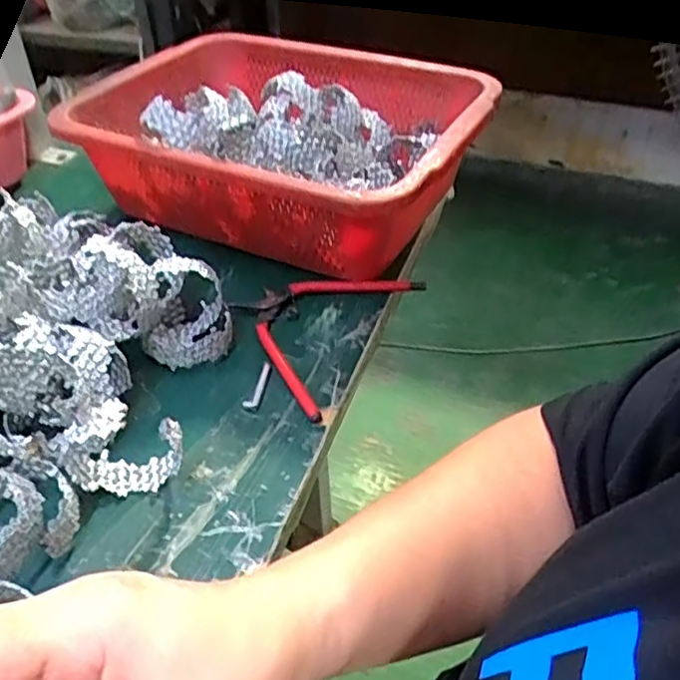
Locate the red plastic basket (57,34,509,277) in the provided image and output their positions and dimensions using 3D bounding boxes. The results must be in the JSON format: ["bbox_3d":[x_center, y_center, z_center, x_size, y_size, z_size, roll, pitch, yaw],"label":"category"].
[{"bbox_3d":[-0.045,-0.170,0.584,0.327,0.121,0.242,19,45,22],"label":"red plastic basket"}]

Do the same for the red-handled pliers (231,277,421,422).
[{"bbox_3d":[-0.021,-0.016,0.490,0.112,0.013,0.158,21,46,24],"label":"red-handled pliers"}]

